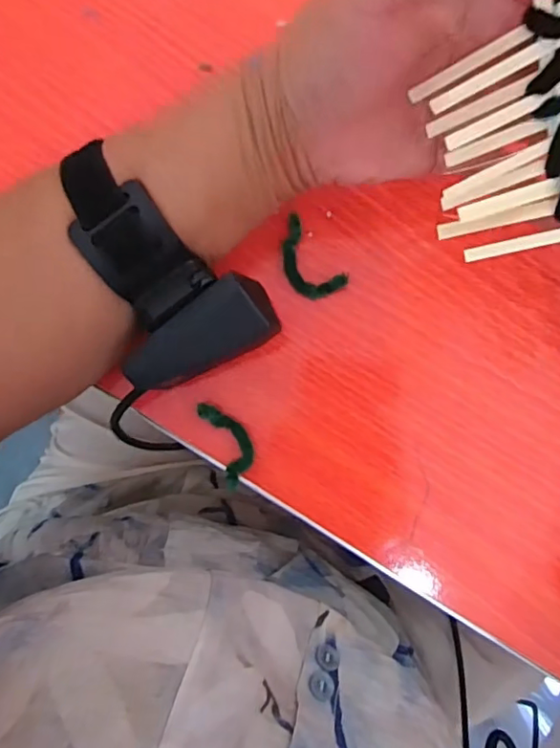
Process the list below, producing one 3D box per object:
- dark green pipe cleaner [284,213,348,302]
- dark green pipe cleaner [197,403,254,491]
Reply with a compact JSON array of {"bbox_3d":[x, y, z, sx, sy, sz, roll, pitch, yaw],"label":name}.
[{"bbox_3d":[0.013,-0.057,0.285,0.023,0.008,0.044,-39,87,4],"label":"dark green pipe cleaner"},{"bbox_3d":[-0.025,0.034,0.287,0.019,0.006,0.045,-22,89,5],"label":"dark green pipe cleaner"}]

